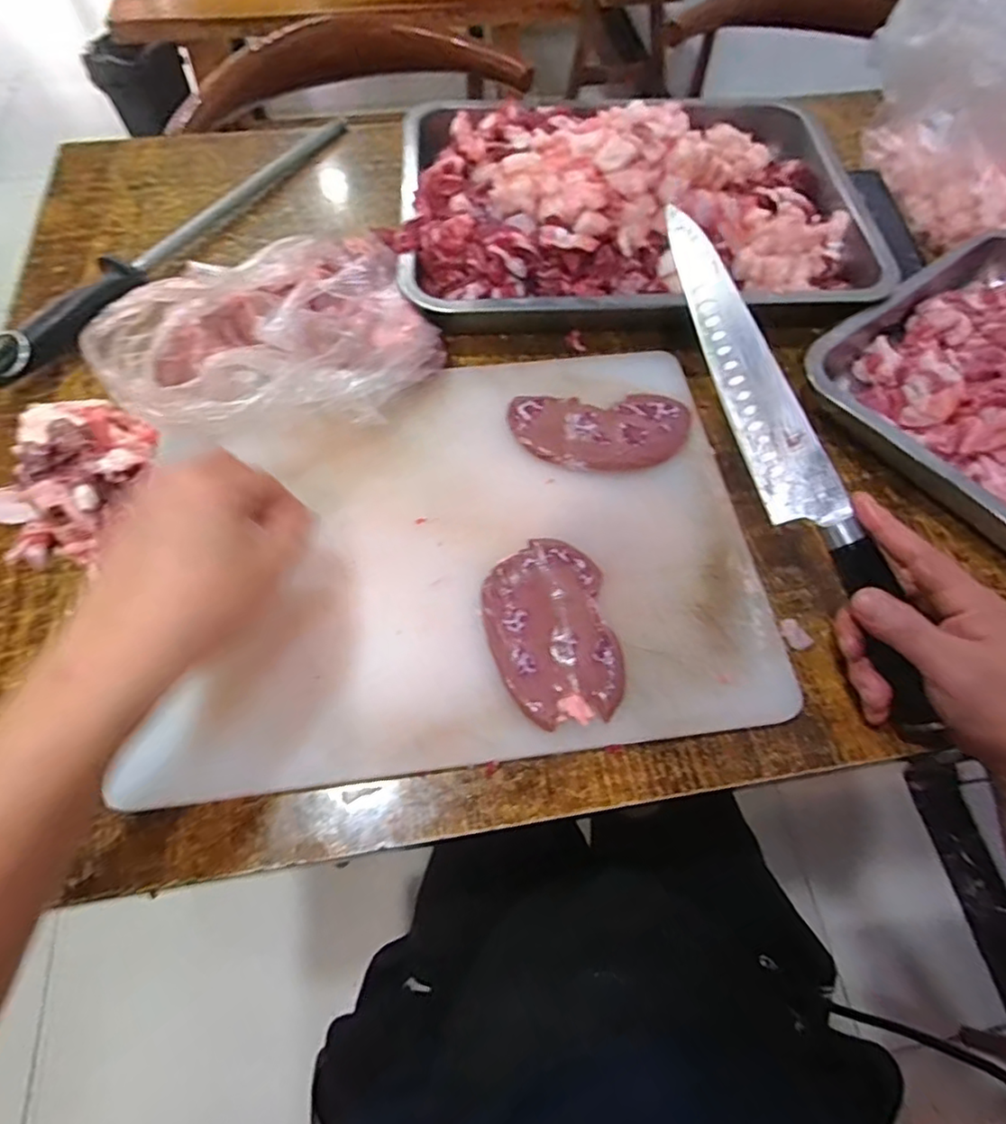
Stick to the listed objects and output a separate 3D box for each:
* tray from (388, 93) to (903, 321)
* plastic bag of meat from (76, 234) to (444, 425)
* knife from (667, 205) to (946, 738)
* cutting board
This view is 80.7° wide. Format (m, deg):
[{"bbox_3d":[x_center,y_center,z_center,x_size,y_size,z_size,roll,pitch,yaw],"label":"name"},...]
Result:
[{"bbox_3d":[0.107,-0.330,0.503,0.389,0.084,0.305,-5,63,-3],"label":"tray"},{"bbox_3d":[-0.158,-0.166,0.414,0.211,0.091,0.176,-26,66,-13],"label":"plastic bag of meat"},{"bbox_3d":[0.171,-0.056,0.352,0.032,0.027,0.330,-23,85,-11],"label":"knife"},{"bbox_3d":[-0.027,-0.017,0.388,0.364,0.022,0.282,-8,62,-3],"label":"cutting board"}]

